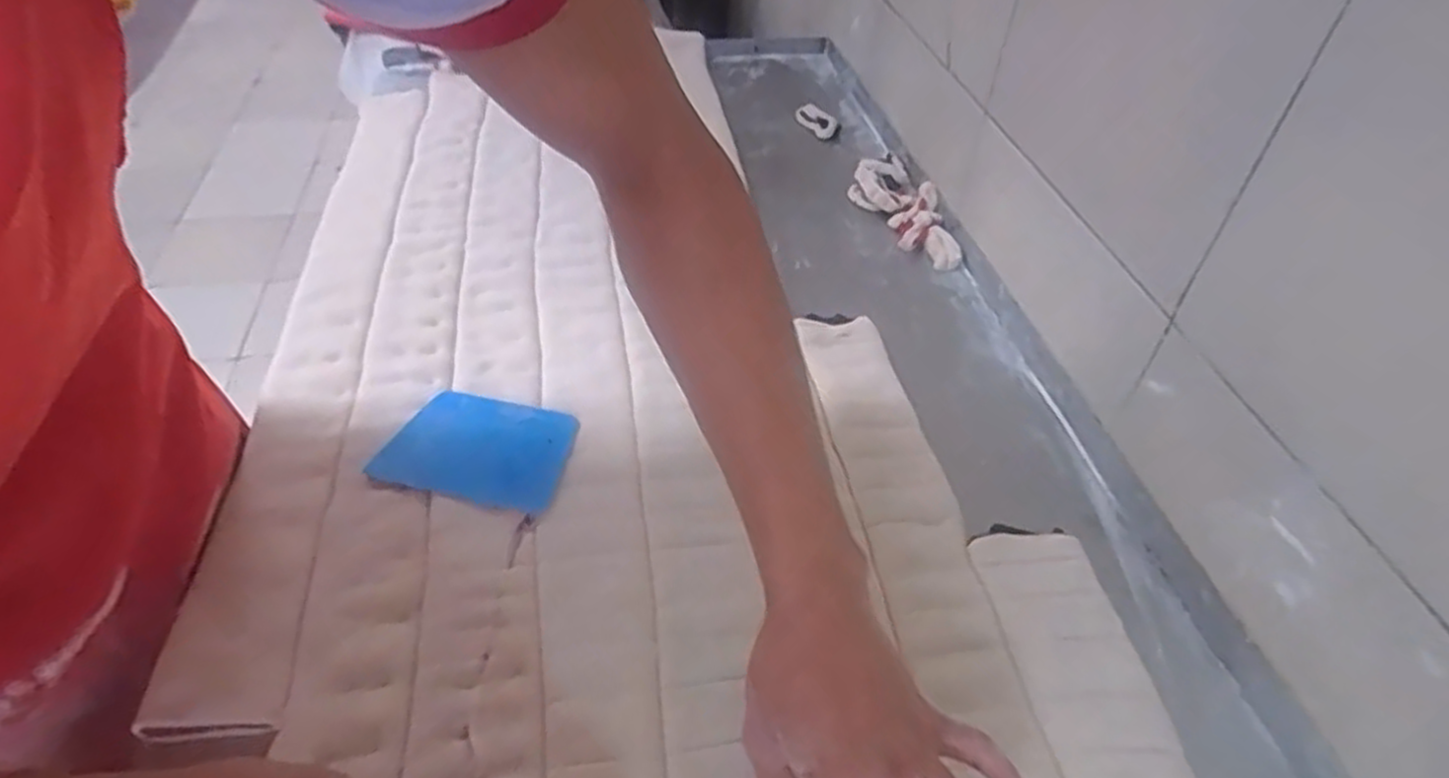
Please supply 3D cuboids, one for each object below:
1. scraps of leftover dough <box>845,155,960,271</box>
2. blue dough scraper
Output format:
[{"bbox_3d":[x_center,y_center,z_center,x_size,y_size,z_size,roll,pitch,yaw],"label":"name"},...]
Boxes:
[{"bbox_3d":[0.183,-0.186,0.810,0.069,0.028,0.183,-8,45,-12],"label":"scraps of leftover dough"},{"bbox_3d":[-0.169,0.040,0.545,0.121,0.004,0.086,12,48,7],"label":"blue dough scraper"}]

